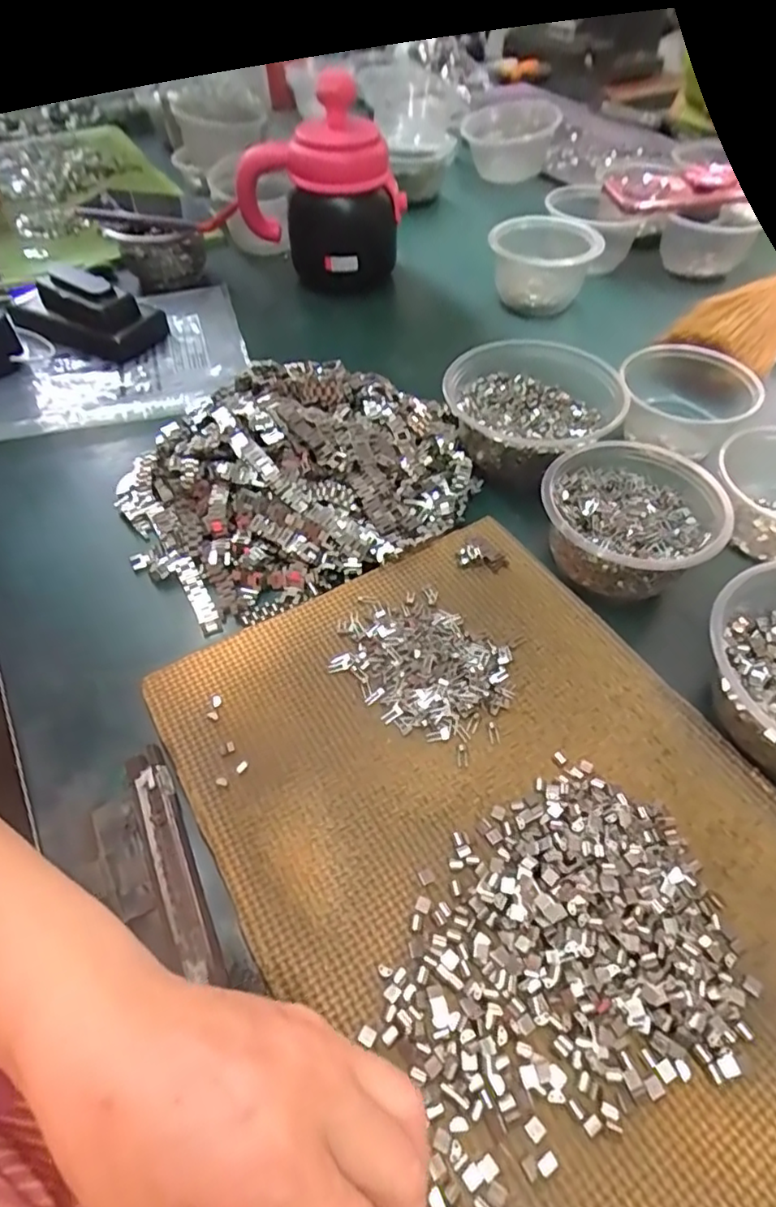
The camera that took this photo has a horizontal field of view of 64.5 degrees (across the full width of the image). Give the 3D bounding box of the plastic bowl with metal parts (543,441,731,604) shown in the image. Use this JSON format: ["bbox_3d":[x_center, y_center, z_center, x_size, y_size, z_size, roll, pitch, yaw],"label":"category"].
[{"bbox_3d":[0.162,-0.059,0.414,0.107,0.053,0.115,-1,52,2],"label":"plastic bowl with metal parts"}]

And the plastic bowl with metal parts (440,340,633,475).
[{"bbox_3d":[0.117,-0.155,0.489,0.127,0.055,0.136,-1,52,2],"label":"plastic bowl with metal parts"}]

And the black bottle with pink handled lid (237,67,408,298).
[{"bbox_3d":[-0.071,-0.428,0.643,0.144,0.172,0.119,-28,56,-18],"label":"black bottle with pink handled lid"}]

